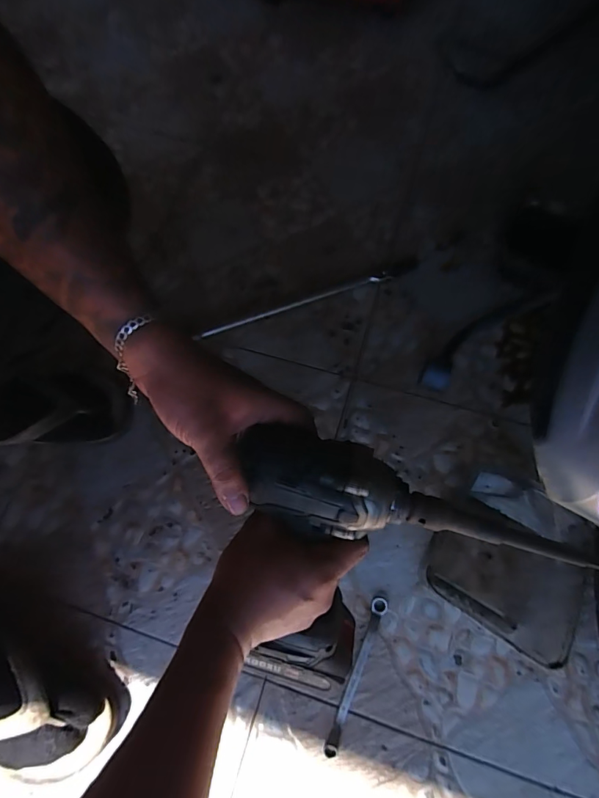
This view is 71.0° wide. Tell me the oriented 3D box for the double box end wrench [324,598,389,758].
[{"bbox_3d":[0.068,0.320,0.490,0.018,0.008,0.169,21,72,10],"label":"double box end wrench"}]

